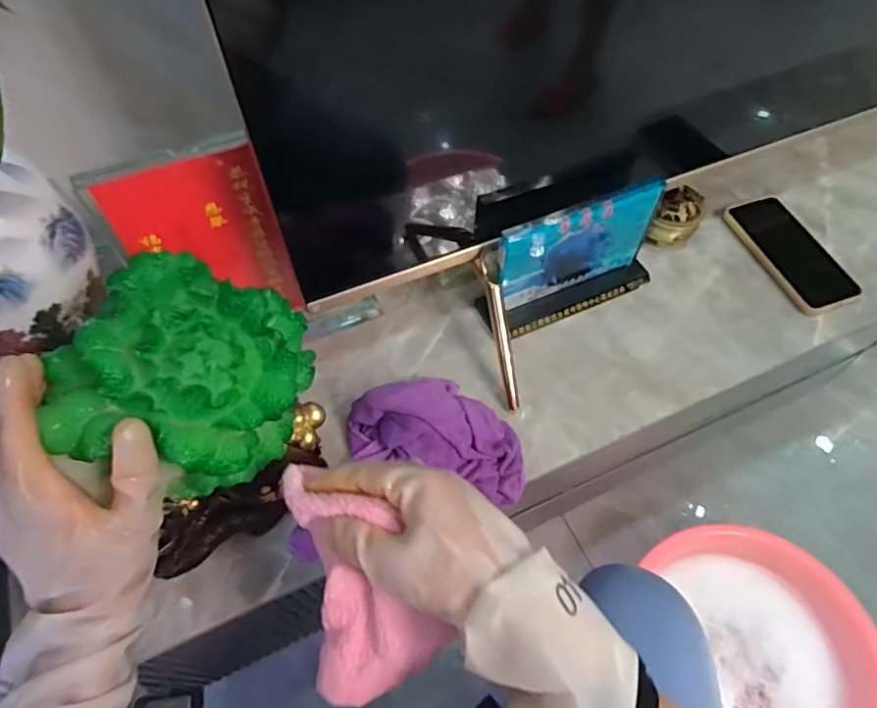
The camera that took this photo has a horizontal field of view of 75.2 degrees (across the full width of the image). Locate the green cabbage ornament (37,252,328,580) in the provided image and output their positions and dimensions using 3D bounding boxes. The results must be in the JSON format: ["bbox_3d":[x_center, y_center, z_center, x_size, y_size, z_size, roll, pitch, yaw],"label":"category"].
[{"bbox_3d":[-0.166,0.050,0.424,0.146,0.220,0.138,-8,59,-5],"label":"green cabbage ornament"}]

